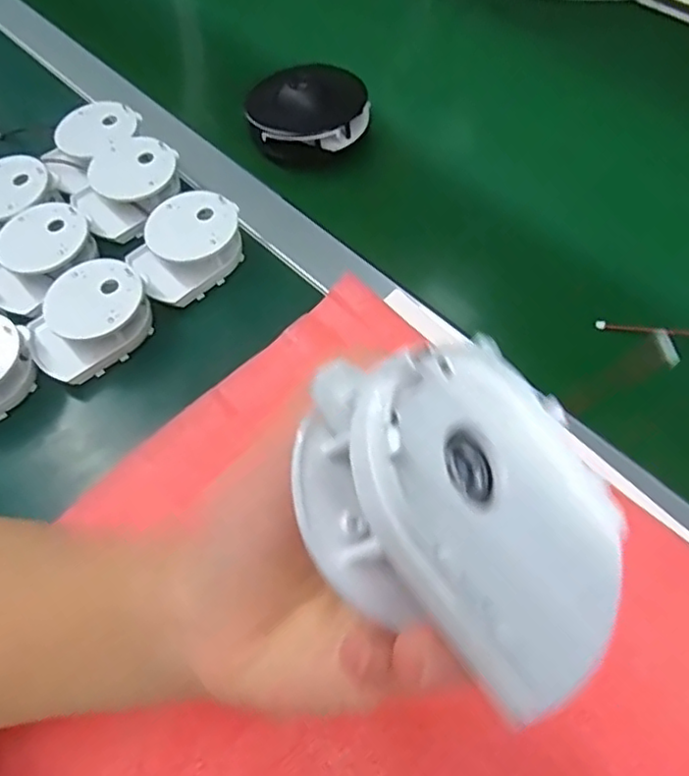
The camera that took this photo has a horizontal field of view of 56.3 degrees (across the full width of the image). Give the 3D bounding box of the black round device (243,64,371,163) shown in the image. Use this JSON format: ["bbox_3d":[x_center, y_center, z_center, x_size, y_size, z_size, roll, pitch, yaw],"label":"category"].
[{"bbox_3d":[-0.032,-0.222,0.512,0.098,0.029,0.098,-1,58,2],"label":"black round device"}]

